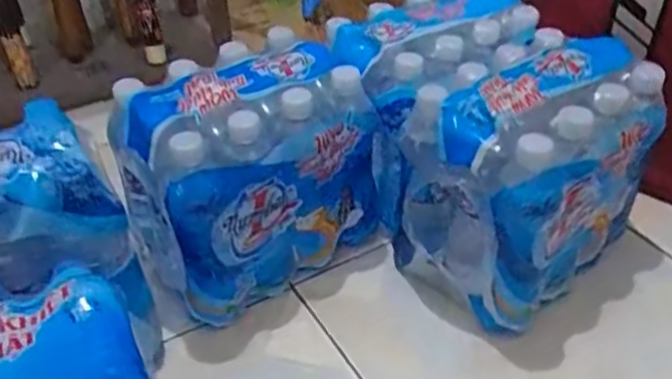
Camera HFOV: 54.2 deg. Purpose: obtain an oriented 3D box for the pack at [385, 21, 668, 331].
[{"bbox_3d":[0.189,-0.020,0.725,0.234,0.226,0.208,-30,47,-32],"label":"pack"}]

